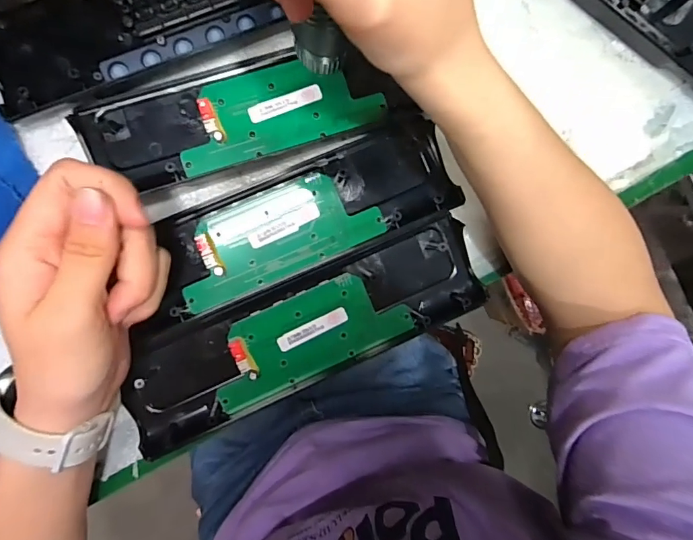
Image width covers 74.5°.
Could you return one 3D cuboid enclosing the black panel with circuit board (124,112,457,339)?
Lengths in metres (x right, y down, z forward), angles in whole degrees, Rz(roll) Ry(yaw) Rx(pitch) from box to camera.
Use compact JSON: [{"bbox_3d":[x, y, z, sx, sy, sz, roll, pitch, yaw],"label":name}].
[{"bbox_3d":[-0.030,-0.033,0.299,0.211,0.015,0.064,-23,94,-6],"label":"black panel with circuit board"}]

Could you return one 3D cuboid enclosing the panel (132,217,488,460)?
[{"bbox_3d":[-0.026,0.041,0.308,0.243,0.019,0.068,-22,94,-6],"label":"panel"}]

